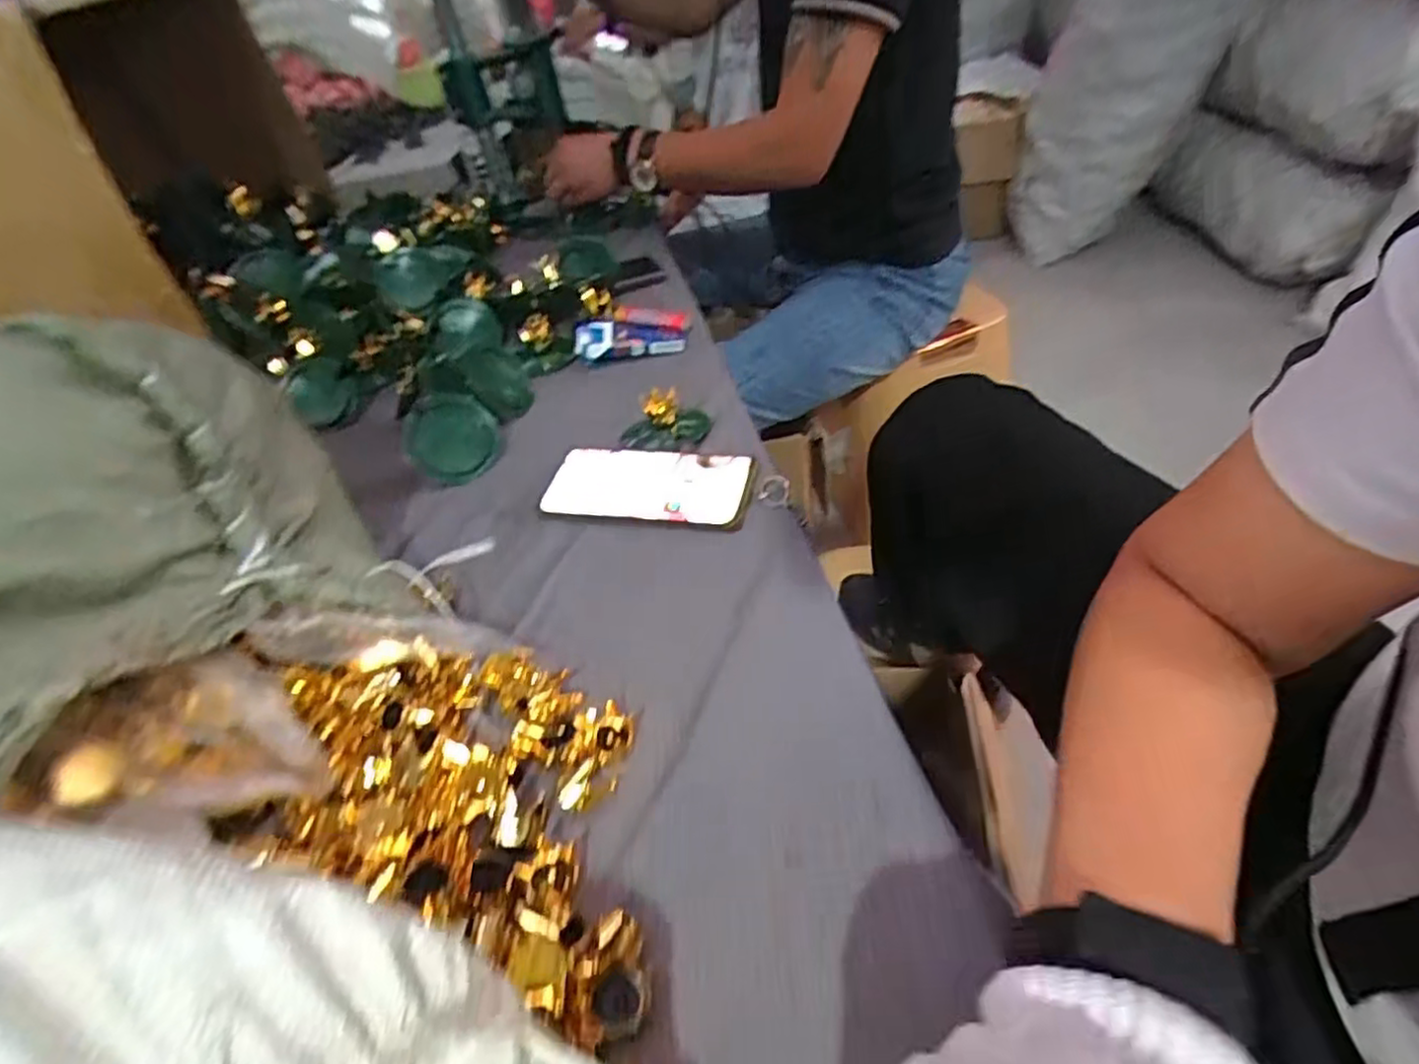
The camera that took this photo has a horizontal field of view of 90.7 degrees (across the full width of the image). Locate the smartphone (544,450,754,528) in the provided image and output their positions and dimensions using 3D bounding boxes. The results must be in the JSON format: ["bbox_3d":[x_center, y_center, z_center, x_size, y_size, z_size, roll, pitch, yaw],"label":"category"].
[{"bbox_3d":[-0.046,-0.039,0.545,0.154,0.012,0.072,3,44,15],"label":"smartphone"}]

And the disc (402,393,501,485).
[{"bbox_3d":[-0.216,-0.080,0.596,0.076,0.071,0.022,-34,13,-26],"label":"disc"}]

